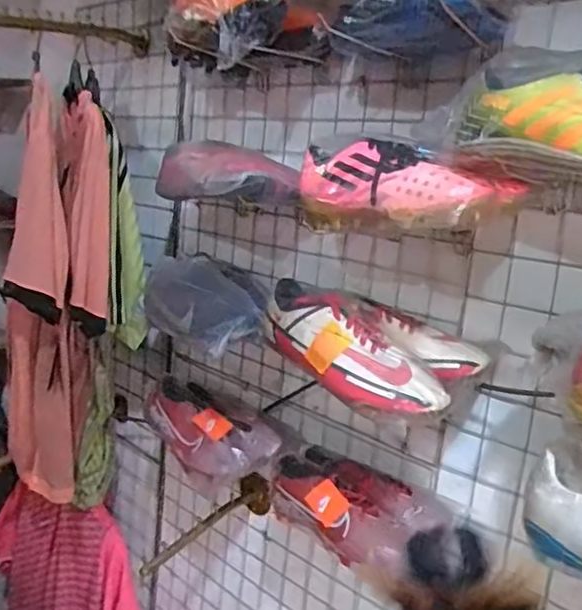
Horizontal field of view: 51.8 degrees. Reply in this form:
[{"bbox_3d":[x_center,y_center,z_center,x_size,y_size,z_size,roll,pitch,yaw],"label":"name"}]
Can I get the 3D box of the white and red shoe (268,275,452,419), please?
[{"bbox_3d":[0.064,0.057,0.725,0.085,0.077,0.267,-6,33,-46],"label":"white and red shoe"}]

